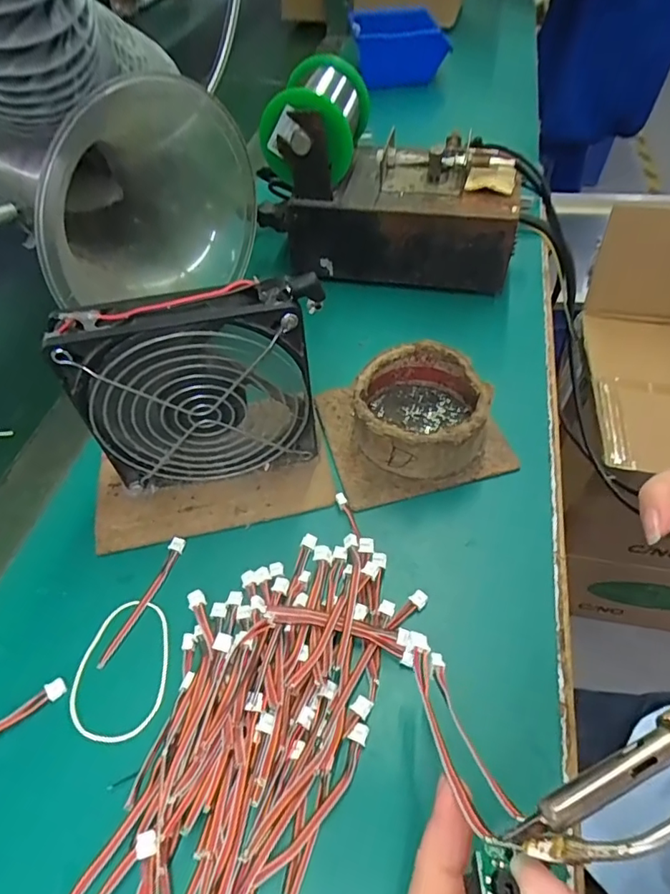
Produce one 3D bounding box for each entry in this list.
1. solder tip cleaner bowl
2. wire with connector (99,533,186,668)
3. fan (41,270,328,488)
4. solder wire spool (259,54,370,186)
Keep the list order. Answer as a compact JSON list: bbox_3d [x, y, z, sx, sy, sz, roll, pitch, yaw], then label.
[{"bbox_3d":[0.055,-0.023,0.334,0.079,0.043,0.081,-1,52,2],"label":"solder tip cleaner bowl"},{"bbox_3d":[-0.103,0.082,0.286,0.009,0.004,0.075,15,54,14],"label":"wire with connector"},{"bbox_3d":[-0.070,-0.028,0.291,0.123,0.128,0.029,-13,52,-7],"label":"fan"},{"bbox_3d":[-0.012,-0.251,0.401,0.067,0.055,0.084,12,53,12],"label":"solder wire spool"}]

